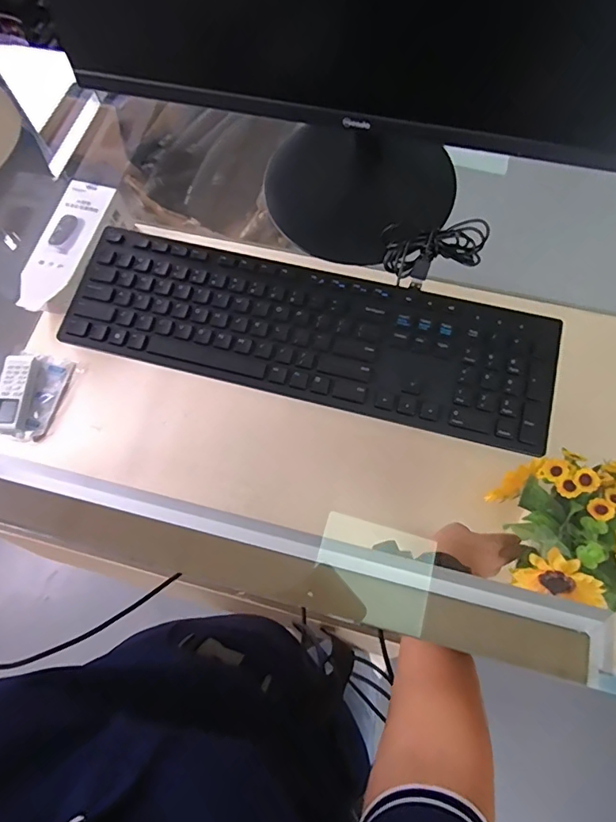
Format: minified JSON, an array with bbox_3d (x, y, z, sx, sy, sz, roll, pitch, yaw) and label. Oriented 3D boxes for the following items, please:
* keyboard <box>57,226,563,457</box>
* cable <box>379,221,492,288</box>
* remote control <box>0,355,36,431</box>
[{"bbox_3d":[-0.005,-0.072,0.421,0.445,0.017,0.127,14,72,7],"label":"keyboard"},{"bbox_3d":[0.122,-0.149,0.438,0.097,0.027,0.050,-4,71,1],"label":"cable"},{"bbox_3d":[-0.468,-0.031,0.740,0.046,0.026,0.126,2,71,3],"label":"remote control"}]

